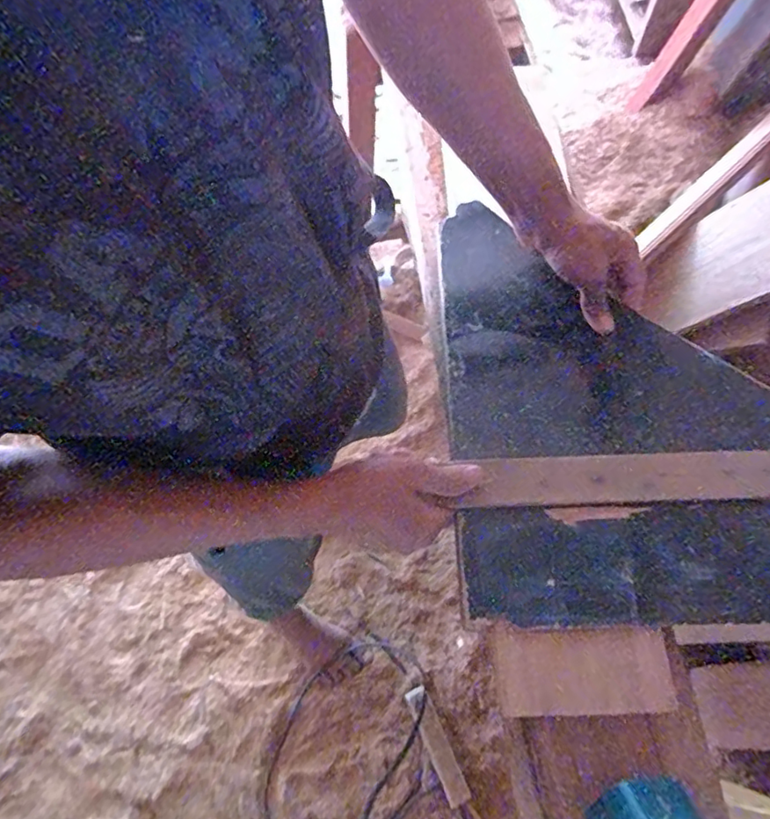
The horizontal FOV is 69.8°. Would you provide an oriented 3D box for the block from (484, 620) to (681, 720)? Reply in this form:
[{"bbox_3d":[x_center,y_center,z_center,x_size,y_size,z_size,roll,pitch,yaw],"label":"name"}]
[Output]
[{"bbox_3d":[0.153,0.202,0.430,0.132,0.015,0.063,-3,70,0],"label":"block"}]

